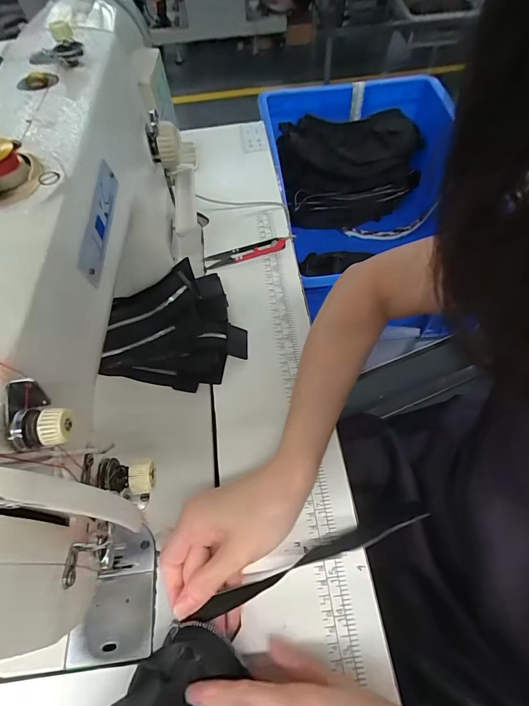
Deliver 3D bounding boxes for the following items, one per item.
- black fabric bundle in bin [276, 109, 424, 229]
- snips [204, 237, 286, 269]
[{"bbox_3d":[0.178,-0.397,0.808,0.287,0.156,0.183,-10,59,-3],"label":"black fabric bundle in bin"},{"bbox_3d":[-0.023,-0.124,0.468,0.101,0.008,0.026,-14,60,-5],"label":"snips"}]

